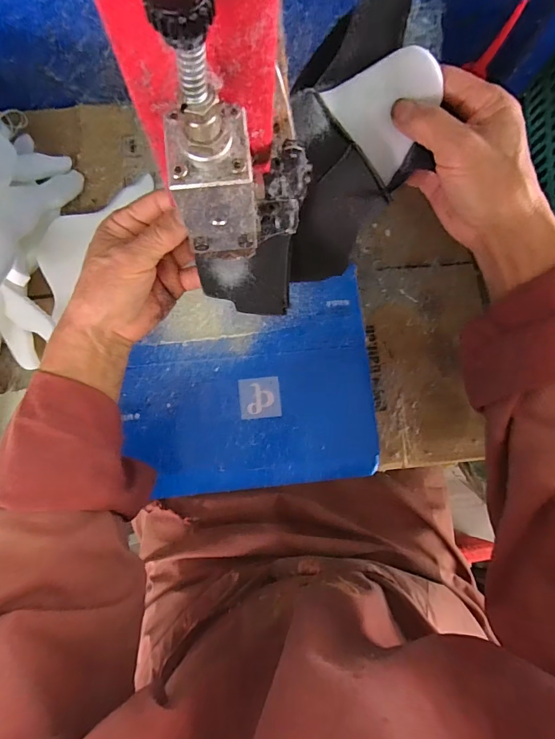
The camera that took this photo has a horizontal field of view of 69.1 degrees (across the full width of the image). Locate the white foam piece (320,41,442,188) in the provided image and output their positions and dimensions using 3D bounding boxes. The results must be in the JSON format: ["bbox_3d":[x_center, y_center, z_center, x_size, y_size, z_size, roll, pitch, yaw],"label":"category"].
[{"bbox_3d":[0.081,-0.187,0.285,0.065,0.007,0.071,-37,105,23],"label":"white foam piece"}]

